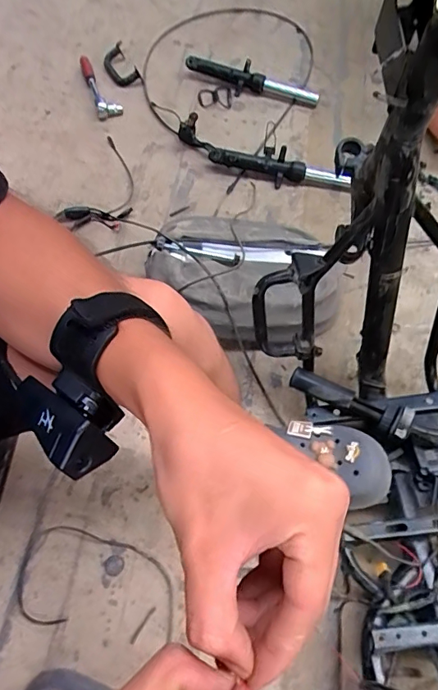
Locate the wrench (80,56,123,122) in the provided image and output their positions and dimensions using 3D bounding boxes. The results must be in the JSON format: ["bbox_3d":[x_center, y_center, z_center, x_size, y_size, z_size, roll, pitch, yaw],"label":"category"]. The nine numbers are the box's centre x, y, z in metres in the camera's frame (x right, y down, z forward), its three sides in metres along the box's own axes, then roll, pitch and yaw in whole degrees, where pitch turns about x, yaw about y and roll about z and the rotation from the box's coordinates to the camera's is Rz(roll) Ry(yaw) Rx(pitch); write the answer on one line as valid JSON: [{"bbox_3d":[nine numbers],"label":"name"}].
[{"bbox_3d":[-0.290,-0.633,1.145,0.057,0.039,0.236,-18,61,-9],"label":"wrench"}]

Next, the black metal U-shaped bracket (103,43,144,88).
[{"bbox_3d":[-0.246,-0.700,1.175,0.070,0.030,0.148,-22,62,-11],"label":"black metal U-shaped bracket"}]

